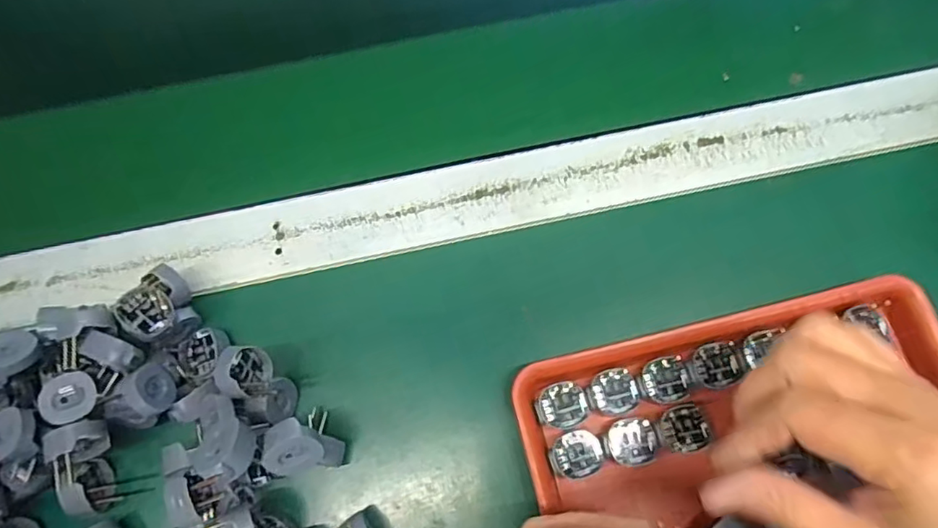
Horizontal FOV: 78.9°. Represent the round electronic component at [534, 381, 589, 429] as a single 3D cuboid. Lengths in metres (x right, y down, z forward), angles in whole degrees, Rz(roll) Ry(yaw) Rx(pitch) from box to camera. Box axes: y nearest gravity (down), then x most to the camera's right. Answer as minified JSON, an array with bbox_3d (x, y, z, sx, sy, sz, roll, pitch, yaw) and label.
[{"bbox_3d":[0.052,0.078,0.316,0.028,0.004,0.024,-17,72,-5],"label":"round electronic component"}]

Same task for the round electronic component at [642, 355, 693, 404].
[{"bbox_3d":[0.111,0.064,0.319,0.026,0.004,0.025,0,71,1],"label":"round electronic component"}]

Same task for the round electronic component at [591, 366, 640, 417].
[{"bbox_3d":[0.082,0.071,0.319,0.026,0.004,0.024,0,71,1],"label":"round electronic component"}]

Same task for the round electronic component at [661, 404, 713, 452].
[{"bbox_3d":[0.118,0.090,0.311,0.025,0.004,0.023,0,71,1],"label":"round electronic component"}]

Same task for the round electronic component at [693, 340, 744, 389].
[{"bbox_3d":[0.140,0.056,0.320,0.027,0.004,0.024,-17,72,-5],"label":"round electronic component"}]

